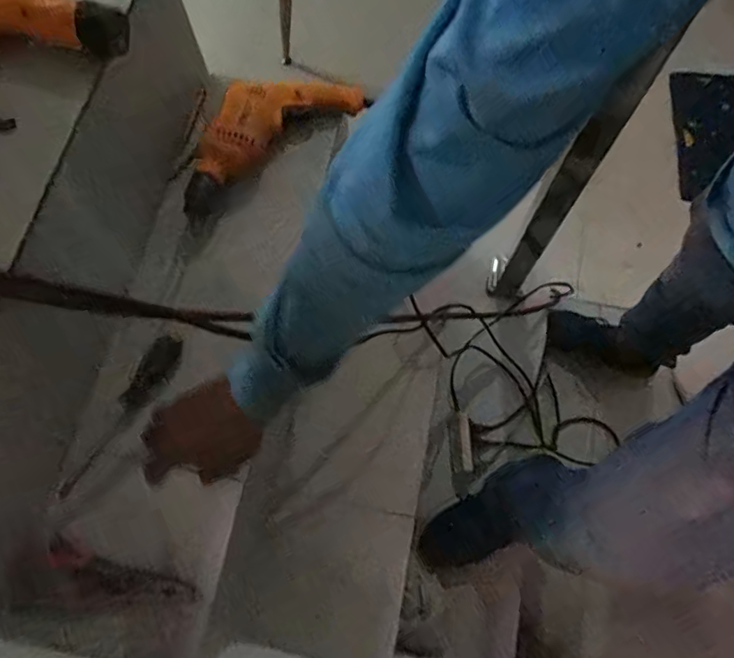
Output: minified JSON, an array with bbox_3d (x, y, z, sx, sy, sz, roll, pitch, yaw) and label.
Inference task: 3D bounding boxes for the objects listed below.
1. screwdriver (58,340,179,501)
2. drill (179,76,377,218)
[{"bbox_3d":[-0.317,0.107,0.669,0.029,0.036,0.228,29,72,13],"label":"screwdriver"},{"bbox_3d":[-0.152,-0.317,0.793,0.275,0.059,0.132,-40,104,-15],"label":"drill"}]

